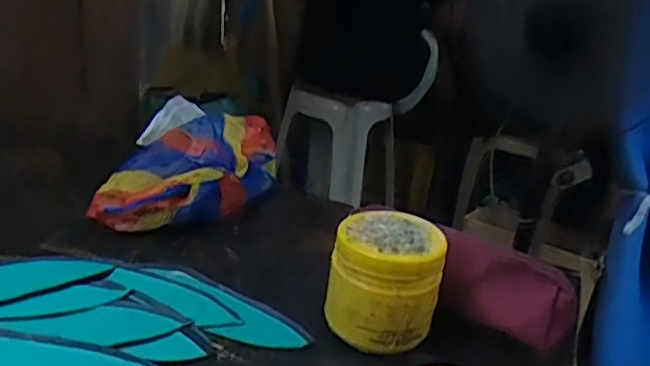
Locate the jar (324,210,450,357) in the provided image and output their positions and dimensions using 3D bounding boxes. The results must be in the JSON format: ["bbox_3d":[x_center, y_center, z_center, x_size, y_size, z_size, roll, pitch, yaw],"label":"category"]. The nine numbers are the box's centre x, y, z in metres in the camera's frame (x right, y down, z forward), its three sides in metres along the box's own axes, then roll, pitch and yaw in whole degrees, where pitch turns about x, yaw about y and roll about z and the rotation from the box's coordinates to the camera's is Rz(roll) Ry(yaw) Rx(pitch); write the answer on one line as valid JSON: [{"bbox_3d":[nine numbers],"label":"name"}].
[{"bbox_3d":[0.054,0.090,0.593,0.095,0.100,0.087,5,24,-2],"label":"jar"}]

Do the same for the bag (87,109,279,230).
[{"bbox_3d":[-0.155,-0.012,0.814,0.155,0.071,0.292,16,26,23],"label":"bag"}]

